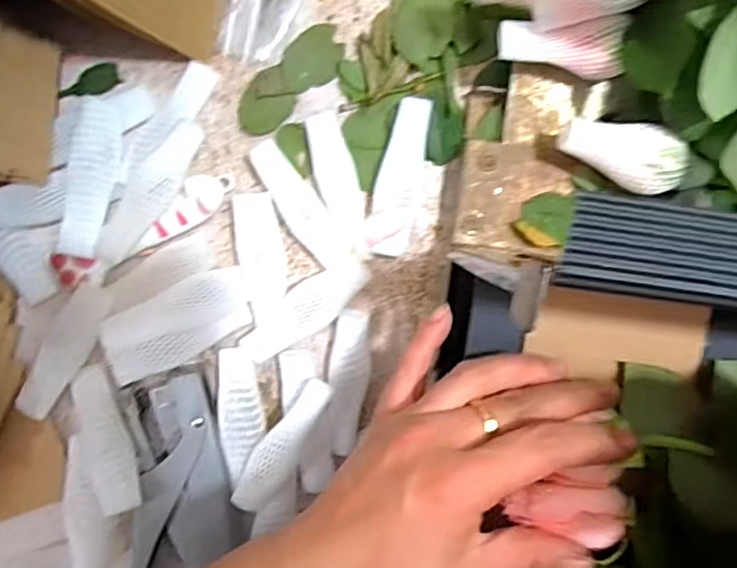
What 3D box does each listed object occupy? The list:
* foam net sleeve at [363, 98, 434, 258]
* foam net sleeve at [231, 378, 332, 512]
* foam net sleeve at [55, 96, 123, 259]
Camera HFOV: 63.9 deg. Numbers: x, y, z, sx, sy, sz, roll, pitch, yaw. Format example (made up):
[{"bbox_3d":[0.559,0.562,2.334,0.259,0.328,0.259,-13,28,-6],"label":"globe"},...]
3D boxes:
[{"bbox_3d":[0.019,-0.063,0.350,0.026,0.014,0.090,11,95,-3],"label":"foam net sleeve"},{"bbox_3d":[-0.051,0.094,0.347,0.024,0.014,0.088,29,94,-4],"label":"foam net sleeve"},{"bbox_3d":[-0.155,-0.059,0.328,0.025,0.009,0.087,11,95,-3],"label":"foam net sleeve"}]

